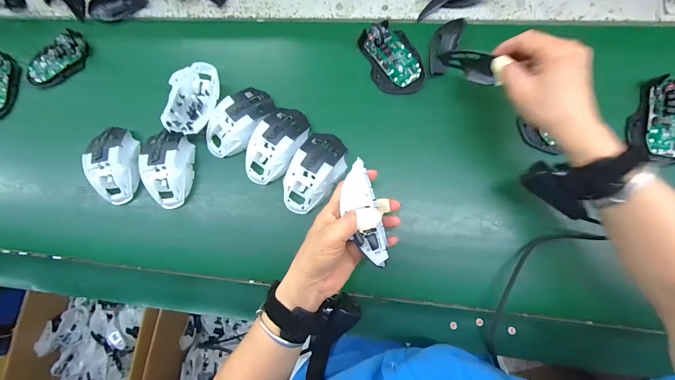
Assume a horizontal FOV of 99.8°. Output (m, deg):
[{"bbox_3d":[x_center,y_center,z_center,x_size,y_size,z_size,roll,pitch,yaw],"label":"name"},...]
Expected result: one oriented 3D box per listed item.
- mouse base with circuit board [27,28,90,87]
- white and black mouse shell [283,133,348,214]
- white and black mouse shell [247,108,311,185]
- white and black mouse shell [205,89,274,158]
[{"bbox_3d":[-0.469,-0.213,0.474,0.115,0.019,0.061,-35,79,-1],"label":"mouse base with circuit board"},{"bbox_3d":[-0.032,-0.023,0.387,0.069,0.030,0.117,30,85,10],"label":"white and black mouse shell"},{"bbox_3d":[-0.084,-0.061,0.402,0.067,0.040,0.113,30,85,10],"label":"white and black mouse shell"},{"bbox_3d":[-0.144,-0.098,0.412,0.064,0.033,0.113,36,86,10],"label":"white and black mouse shell"}]

